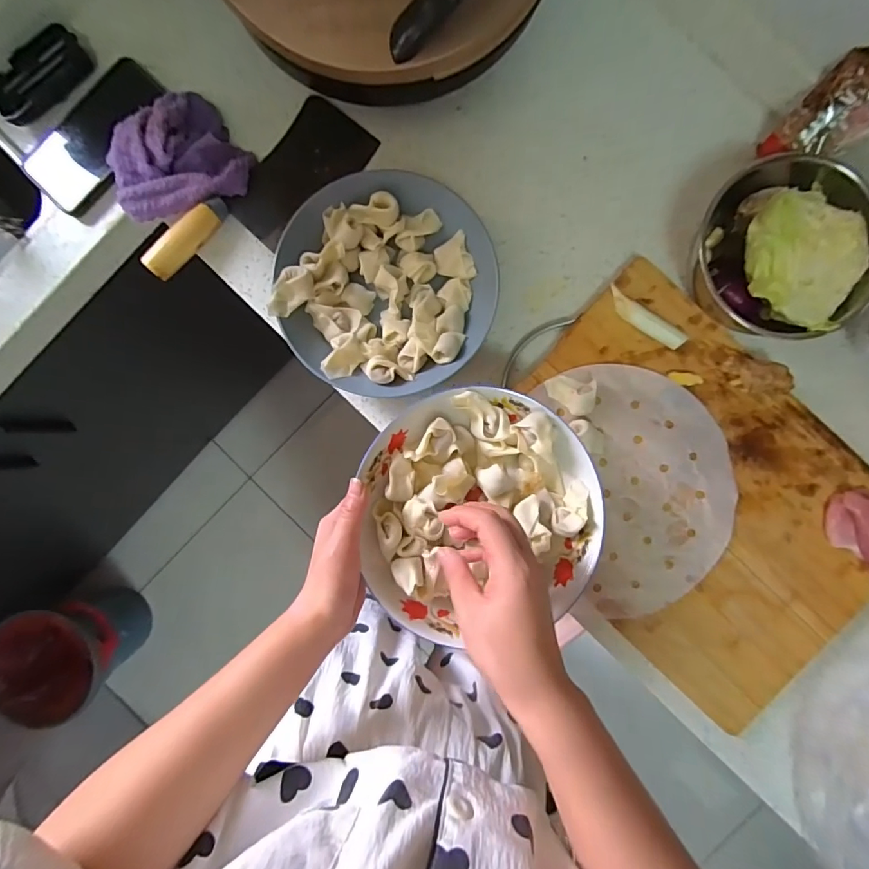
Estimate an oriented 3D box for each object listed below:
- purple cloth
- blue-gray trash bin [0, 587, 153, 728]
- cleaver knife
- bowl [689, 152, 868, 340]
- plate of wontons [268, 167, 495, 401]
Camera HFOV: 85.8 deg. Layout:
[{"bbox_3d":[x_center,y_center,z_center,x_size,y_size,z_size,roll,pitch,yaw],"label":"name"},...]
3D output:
[{"bbox_3d":[-0.267,-0.276,0.482,0.138,0.045,0.098,-38,93,3],"label":"purple cloth"},{"bbox_3d":[-0.817,0.484,1.110,0.254,0.307,0.245,-28,92,0],"label":"blue-gray trash bin"},{"bbox_3d":[-0.180,-0.246,0.497,0.096,0.040,0.264,44,93,-3],"label":"cleaver knife"},{"bbox_3d":[0.338,-0.176,0.434,0.157,0.098,0.159,0,92,-1],"label":"bowl"},{"bbox_3d":[-0.048,-0.150,0.481,0.211,0.060,0.209,0,90,2],"label":"plate of wontons"}]

